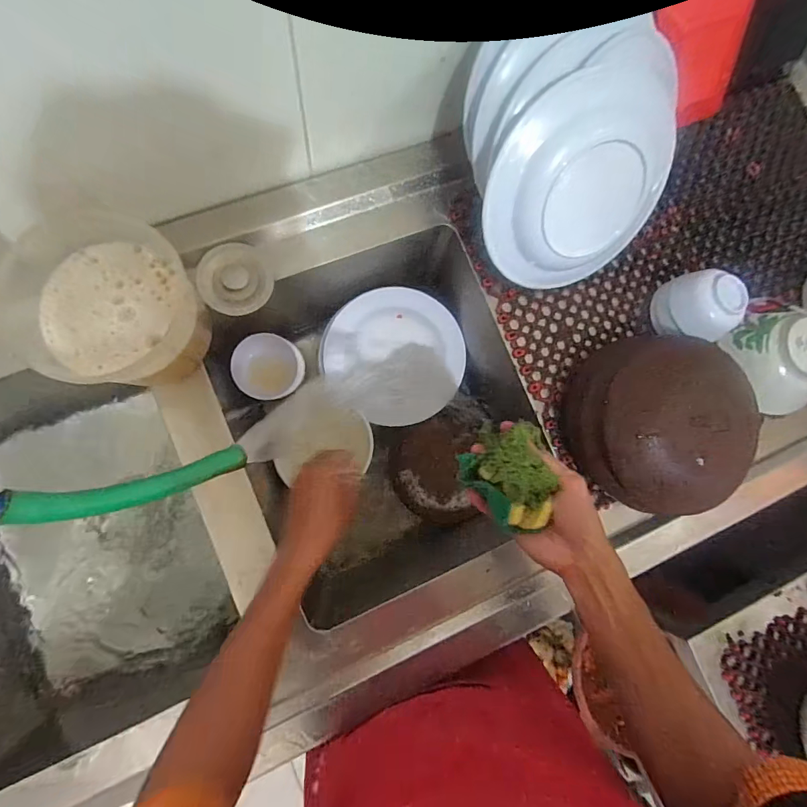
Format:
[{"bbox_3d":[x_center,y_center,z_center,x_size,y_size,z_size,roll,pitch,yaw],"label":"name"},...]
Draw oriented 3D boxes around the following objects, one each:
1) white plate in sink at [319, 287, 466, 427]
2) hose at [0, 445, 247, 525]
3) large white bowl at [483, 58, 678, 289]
[{"bbox_3d":[-0.015,-0.076,0.725,0.225,0.018,0.215,0,103,-1],"label":"white plate in sink"},{"bbox_3d":[-0.191,0.060,0.322,0.153,0.024,0.025,-12,83,-49],"label":"hose"},{"bbox_3d":[0.194,-0.230,0.471,0.211,0.040,0.210,-8,124,-12],"label":"large white bowl"}]

